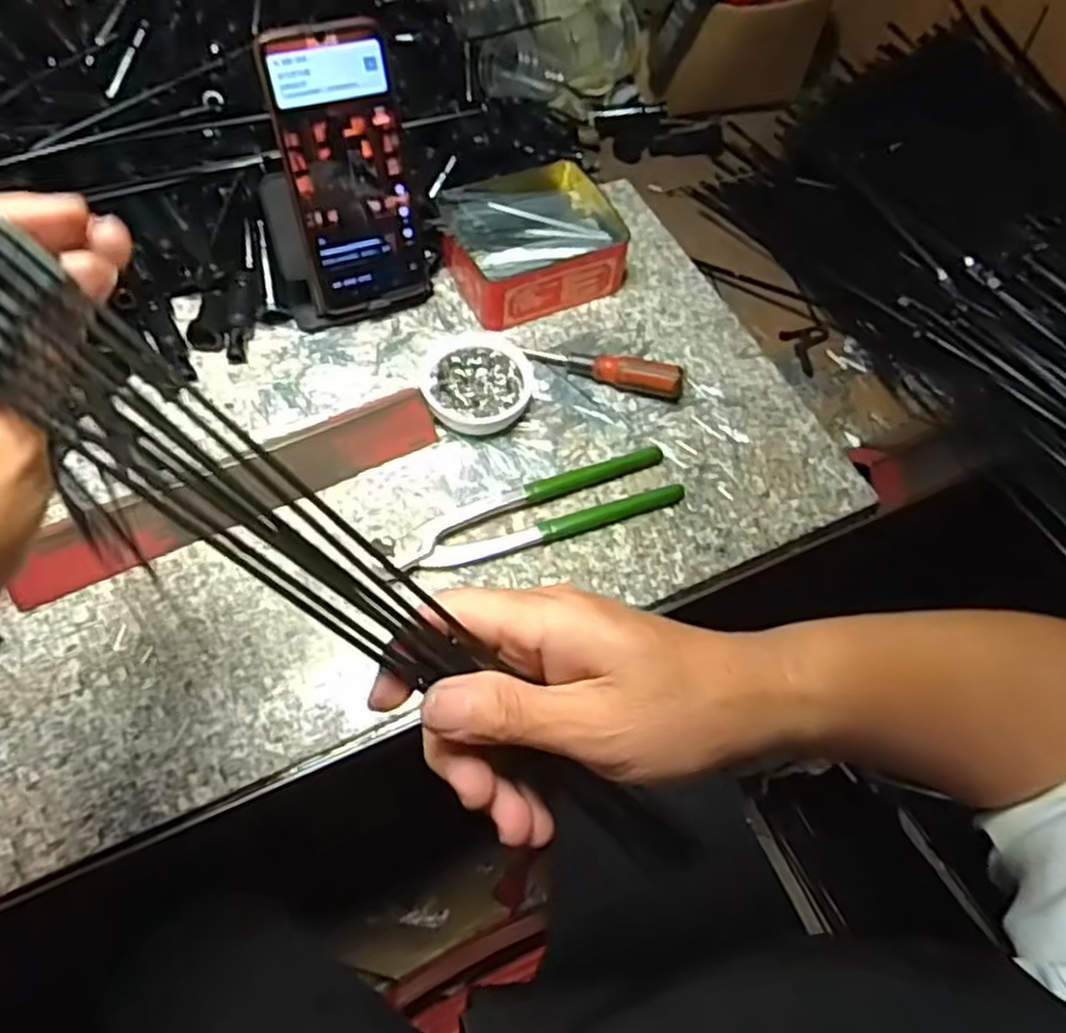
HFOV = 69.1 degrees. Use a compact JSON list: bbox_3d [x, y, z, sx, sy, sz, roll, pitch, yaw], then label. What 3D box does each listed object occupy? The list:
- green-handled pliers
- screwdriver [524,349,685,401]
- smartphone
[{"bbox_3d":[-0.001,-0.001,0.483,0.193,0.015,0.041,-18,64,-14],"label":"green-handled pliers"},{"bbox_3d":[0.051,-0.104,0.540,0.109,0.022,0.020,14,61,4],"label":"screwdriver"},{"bbox_3d":[-0.118,-0.219,0.500,0.077,0.166,0.011,-19,39,-14],"label":"smartphone"}]

